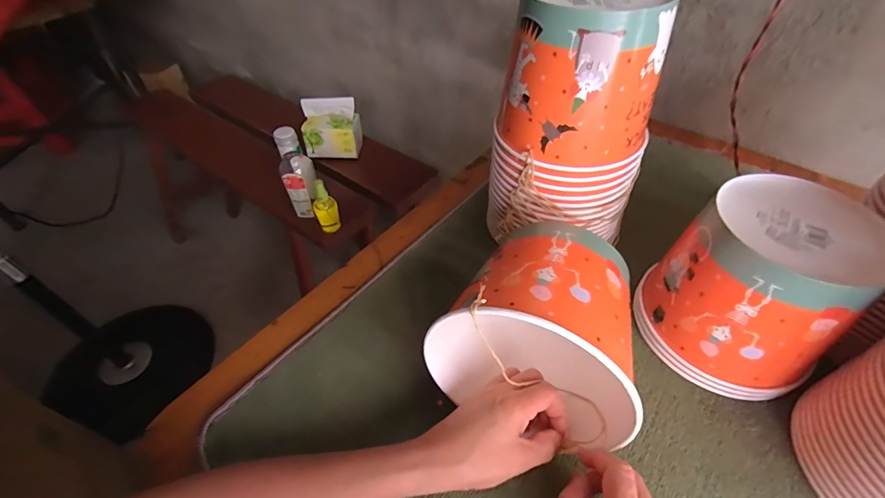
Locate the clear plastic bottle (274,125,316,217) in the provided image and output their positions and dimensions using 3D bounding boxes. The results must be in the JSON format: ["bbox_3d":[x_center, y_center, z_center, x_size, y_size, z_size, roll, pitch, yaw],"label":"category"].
[{"bbox_3d":[-0.299,-0.159,0.810,0.065,0.195,0.057,-18,50,-16],"label":"clear plastic bottle"}]

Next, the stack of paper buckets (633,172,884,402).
[{"bbox_3d":[0.287,0.036,0.367,0.148,0.144,0.140,-31,52,-24],"label":"stack of paper buckets"}]

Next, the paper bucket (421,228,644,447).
[{"bbox_3d":[0.080,0.057,0.340,0.153,0.134,0.137,14,49,16],"label":"paper bucket"}]

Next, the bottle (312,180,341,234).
[{"bbox_3d":[-0.246,-0.091,0.826,0.045,0.127,0.031,-18,50,-16],"label":"bottle"}]

